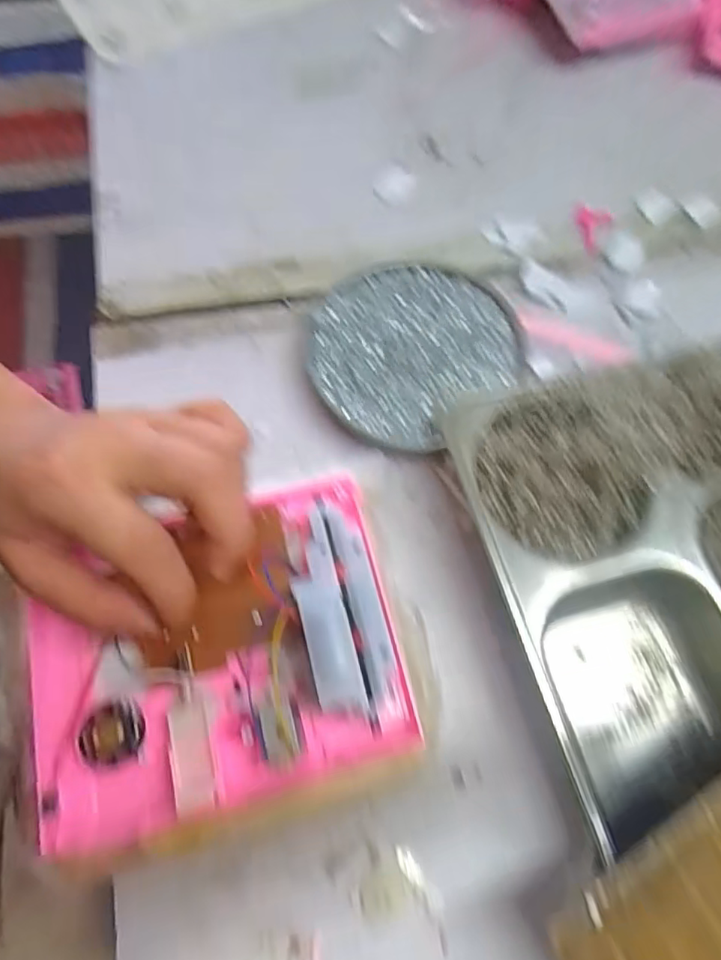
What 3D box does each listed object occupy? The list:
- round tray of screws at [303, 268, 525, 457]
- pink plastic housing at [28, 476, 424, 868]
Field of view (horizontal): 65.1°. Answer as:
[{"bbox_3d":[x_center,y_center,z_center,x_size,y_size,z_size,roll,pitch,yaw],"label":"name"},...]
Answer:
[{"bbox_3d":[0.034,-0.083,0.359,0.131,0.027,0.121,-35,72,-15],"label":"round tray of screws"},{"bbox_3d":[-0.068,0.076,0.255,0.165,0.035,0.130,-13,68,-7],"label":"pink plastic housing"}]

